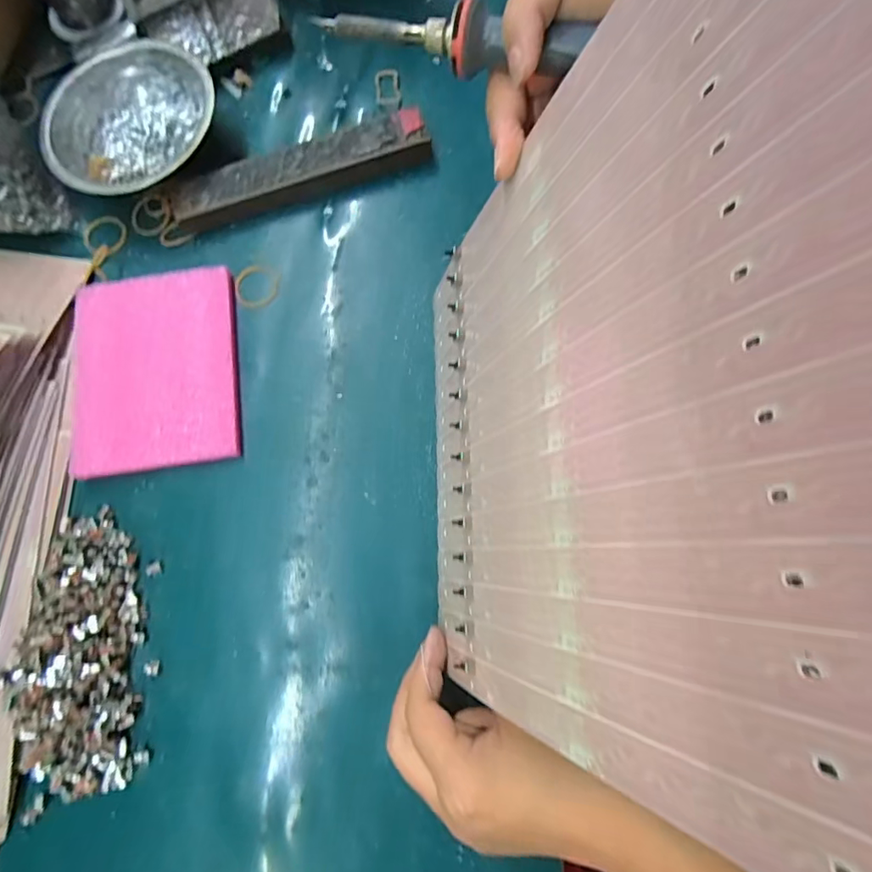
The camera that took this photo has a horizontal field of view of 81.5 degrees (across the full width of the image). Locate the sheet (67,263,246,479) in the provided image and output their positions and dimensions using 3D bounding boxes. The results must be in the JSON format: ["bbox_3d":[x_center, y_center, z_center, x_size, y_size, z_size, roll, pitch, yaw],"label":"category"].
[{"bbox_3d":[-0.196,-0.047,0.351,0.113,0.009,0.140,-8,78,0],"label":"sheet"}]

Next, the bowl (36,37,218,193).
[{"bbox_3d":[-0.229,-0.240,0.386,0.125,0.039,0.121,-1,79,3],"label":"bowl"}]

